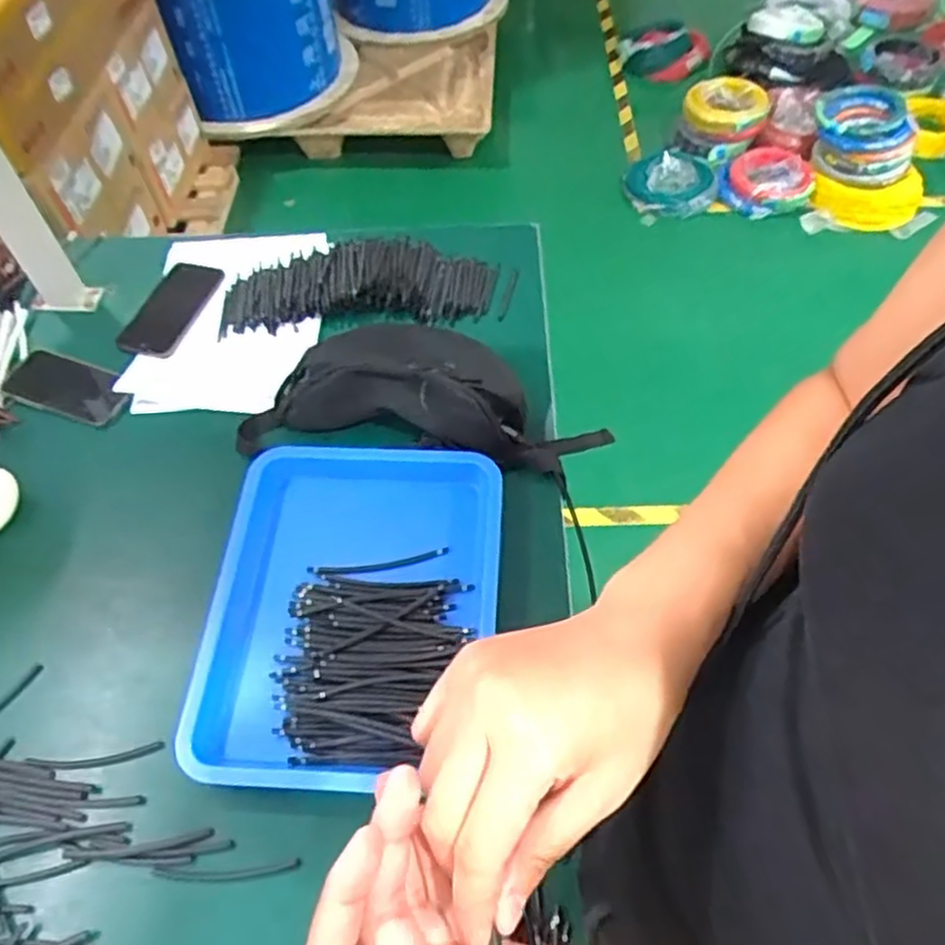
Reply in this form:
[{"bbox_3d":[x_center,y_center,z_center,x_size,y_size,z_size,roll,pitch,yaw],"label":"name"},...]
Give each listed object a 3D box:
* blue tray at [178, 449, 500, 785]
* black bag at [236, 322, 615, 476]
[{"bbox_3d":[-0.115,0.124,0.688,0.277,0.039,0.334,2,57,3],"label":"blue tray"},{"bbox_3d":[-0.053,-0.107,0.805,0.402,0.083,0.189,3,57,3],"label":"black bag"}]

